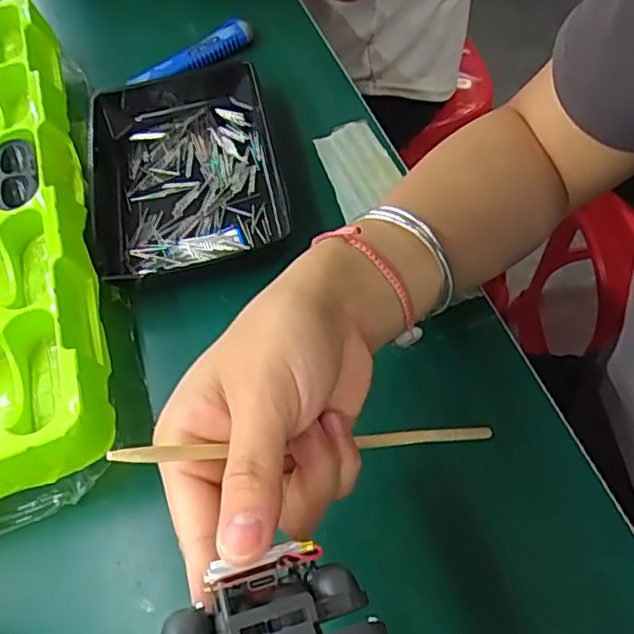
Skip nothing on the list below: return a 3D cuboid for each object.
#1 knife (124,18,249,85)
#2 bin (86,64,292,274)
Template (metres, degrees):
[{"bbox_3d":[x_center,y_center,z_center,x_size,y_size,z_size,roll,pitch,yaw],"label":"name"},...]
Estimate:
[{"bbox_3d":[-0.098,-0.204,0.514,0.104,0.027,0.015,-34,59,-14],"label":"knife"},{"bbox_3d":[-0.092,-0.102,0.447,0.130,0.033,0.181,-17,56,-3],"label":"bin"}]

